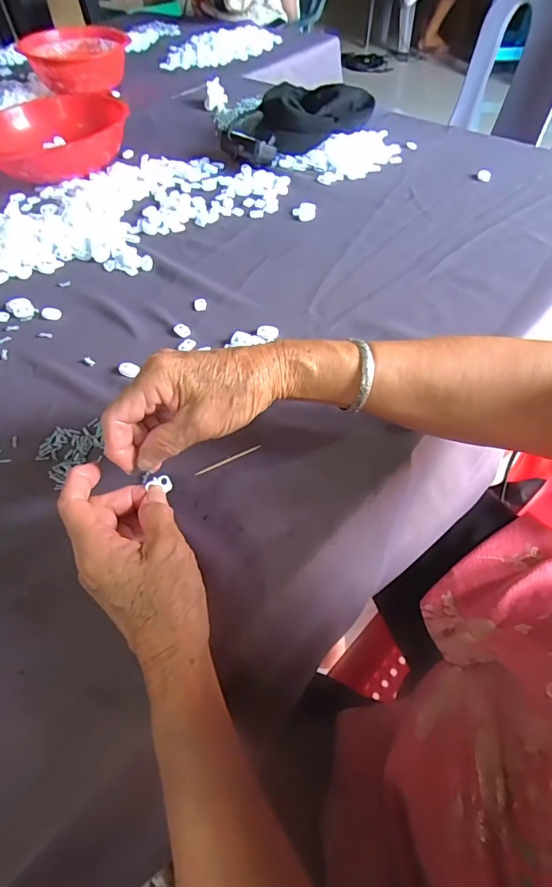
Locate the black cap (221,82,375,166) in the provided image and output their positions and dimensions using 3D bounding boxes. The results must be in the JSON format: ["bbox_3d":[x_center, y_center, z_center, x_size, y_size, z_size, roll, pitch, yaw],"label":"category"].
[{"bbox_3d":[0.028,-0.546,0.748,0.254,0.072,0.173,-20,55,-11],"label":"black cap"}]

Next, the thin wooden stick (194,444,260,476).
[{"bbox_3d":[-0.041,0.013,0.380,0.061,0.004,0.004,-24,55,-13],"label":"thin wooden stick"}]

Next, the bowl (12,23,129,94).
[{"bbox_3d":[-0.460,-0.900,1.042,0.229,0.098,0.229,-2,53,2],"label":"bowl"}]

